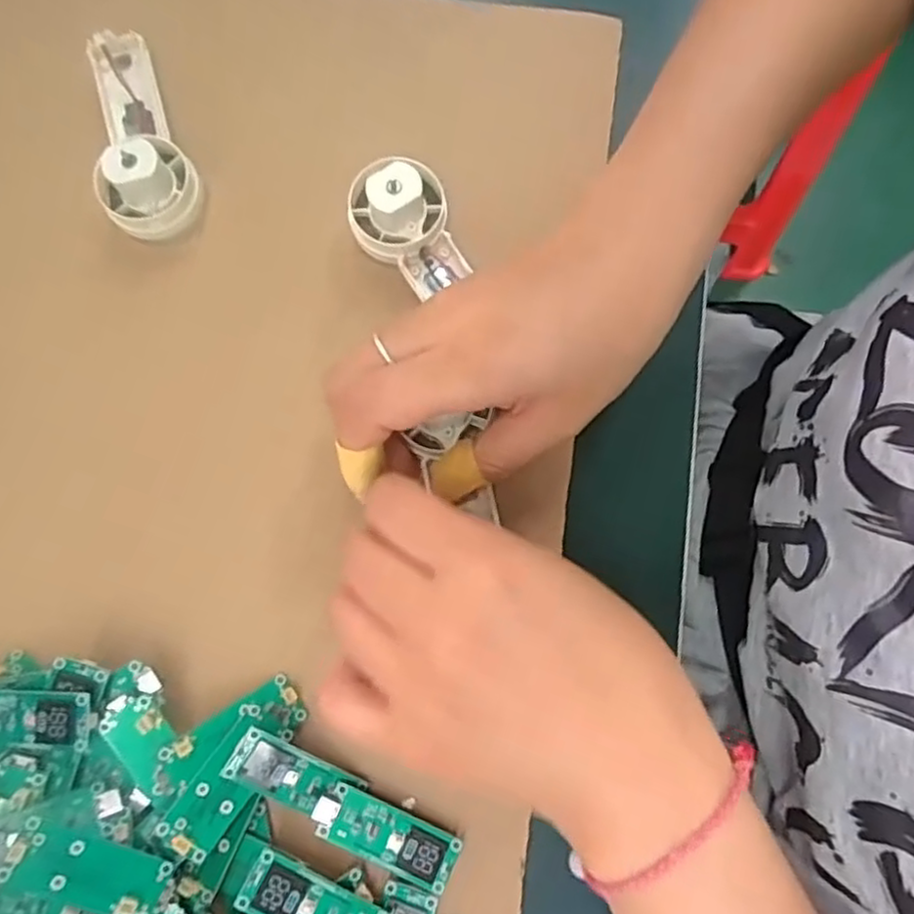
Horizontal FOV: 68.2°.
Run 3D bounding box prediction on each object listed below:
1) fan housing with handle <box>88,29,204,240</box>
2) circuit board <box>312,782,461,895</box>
[{"bbox_3d":[-0.136,-0.138,0.279,0.036,0.028,0.094,-21,77,-3],"label":"fan housing with handle"},{"bbox_3d":[-0.025,0.131,0.233,0.050,0.006,0.020,24,78,7],"label":"circuit board"}]

